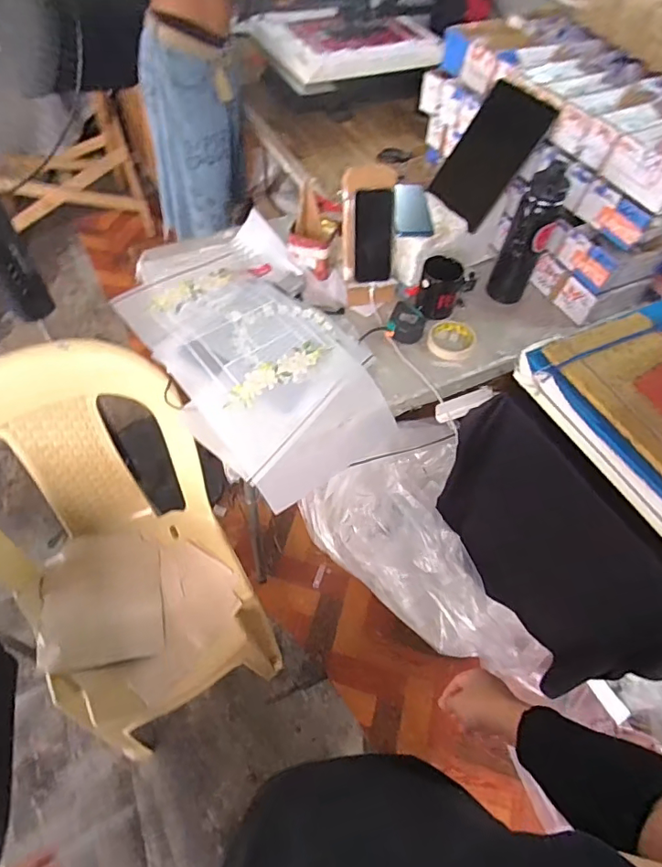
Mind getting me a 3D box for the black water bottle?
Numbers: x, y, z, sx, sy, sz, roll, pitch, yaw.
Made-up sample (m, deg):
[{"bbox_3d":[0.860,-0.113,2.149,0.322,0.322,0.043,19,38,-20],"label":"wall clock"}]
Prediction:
[{"bbox_3d":[0.390,-0.388,1.025,0.079,0.274,0.073,20,56,10],"label":"black water bottle"}]

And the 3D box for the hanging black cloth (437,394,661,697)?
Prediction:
[{"bbox_3d":[0.351,0.198,0.874,0.045,0.445,0.456,-24,60,-19],"label":"hanging black cloth"}]

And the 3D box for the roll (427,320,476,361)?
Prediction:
[{"bbox_3d":[0.242,-0.189,1.036,0.092,0.028,0.100,2,55,-3],"label":"roll"}]

